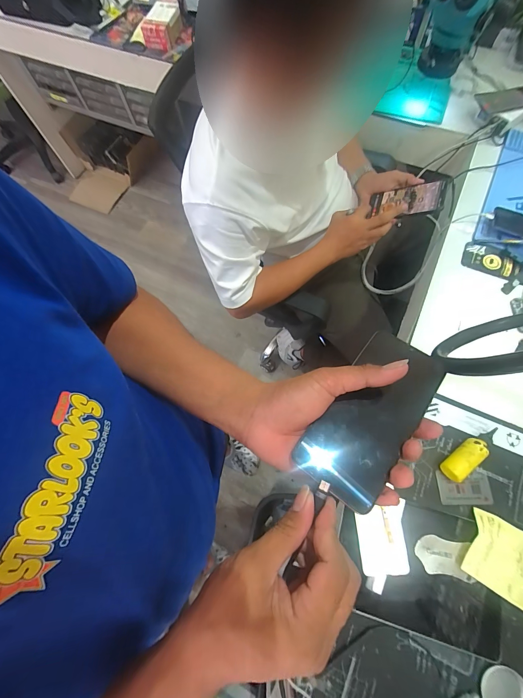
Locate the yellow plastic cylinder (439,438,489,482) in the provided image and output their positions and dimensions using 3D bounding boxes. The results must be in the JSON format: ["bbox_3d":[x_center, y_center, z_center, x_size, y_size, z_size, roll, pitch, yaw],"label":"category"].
[{"bbox_3d":[0.344,0.188,0.508,0.082,0.038,0.034,-38,73,-11],"label":"yellow plastic cylinder"}]

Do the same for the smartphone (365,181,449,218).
[{"bbox_3d":[0.325,-0.330,0.669,0.159,0.013,0.065,9,86,46],"label":"smartphone"}]

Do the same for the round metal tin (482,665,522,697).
[{"bbox_3d":[0.346,0.489,0.418,0.059,0.009,0.065,8,71,5],"label":"round metal tin"}]

